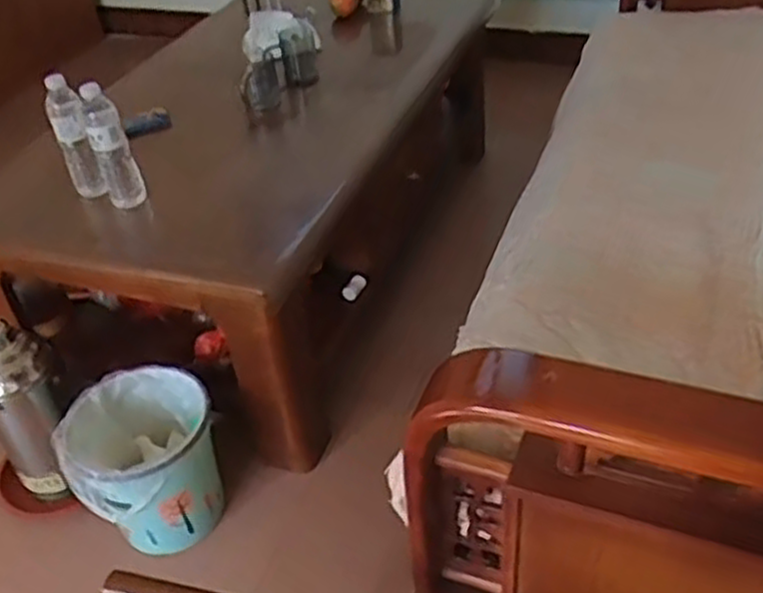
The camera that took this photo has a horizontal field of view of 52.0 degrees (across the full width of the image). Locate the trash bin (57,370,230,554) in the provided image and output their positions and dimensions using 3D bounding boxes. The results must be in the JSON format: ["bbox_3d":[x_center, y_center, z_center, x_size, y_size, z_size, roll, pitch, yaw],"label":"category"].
[{"bbox_3d":[-0.406,0.284,1.356,0.237,0.248,0.220,-3,39,3],"label":"trash bin"}]

